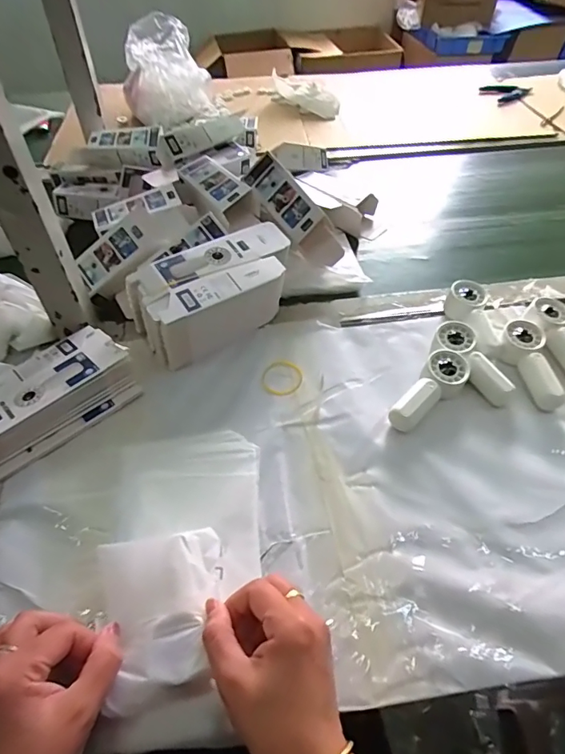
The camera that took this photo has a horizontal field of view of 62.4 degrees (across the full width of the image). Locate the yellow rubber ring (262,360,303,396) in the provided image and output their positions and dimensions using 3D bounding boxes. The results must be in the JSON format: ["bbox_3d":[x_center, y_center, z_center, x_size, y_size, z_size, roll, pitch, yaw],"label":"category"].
[{"bbox_3d":[0.000,0.002,0.539,0.045,0.004,0.052,19,52,19],"label":"yellow rubber ring"}]

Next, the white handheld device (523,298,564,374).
[{"bbox_3d":[0.328,-0.048,0.558,0.050,0.031,0.111,0,50,0],"label":"white handheld device"}]

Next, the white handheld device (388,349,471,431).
[{"bbox_3d":[0.161,0.016,0.503,0.043,0.028,0.110,33,57,24],"label":"white handheld device"}]

